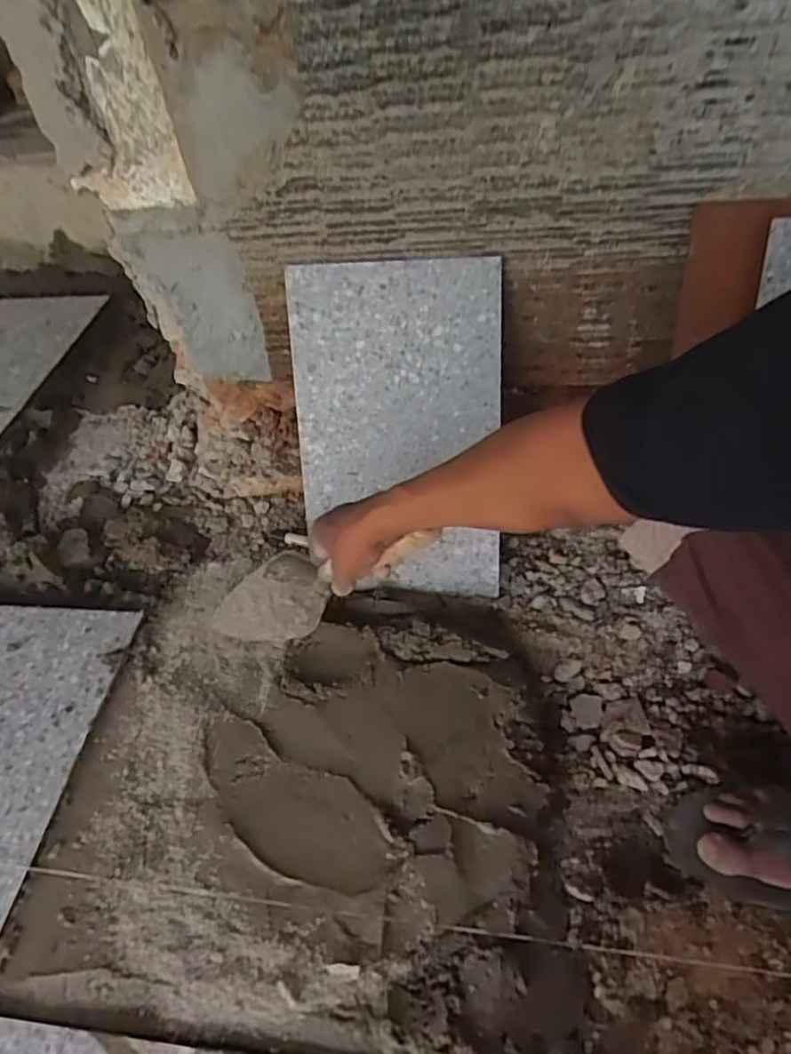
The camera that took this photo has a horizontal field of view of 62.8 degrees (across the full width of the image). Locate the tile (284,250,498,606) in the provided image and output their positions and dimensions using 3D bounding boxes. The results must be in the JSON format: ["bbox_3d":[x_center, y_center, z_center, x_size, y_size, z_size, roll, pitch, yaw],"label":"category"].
[{"bbox_3d":[0.002,-0.103,0.759,0.234,0.383,0.009,2,21,9],"label":"tile"}]

